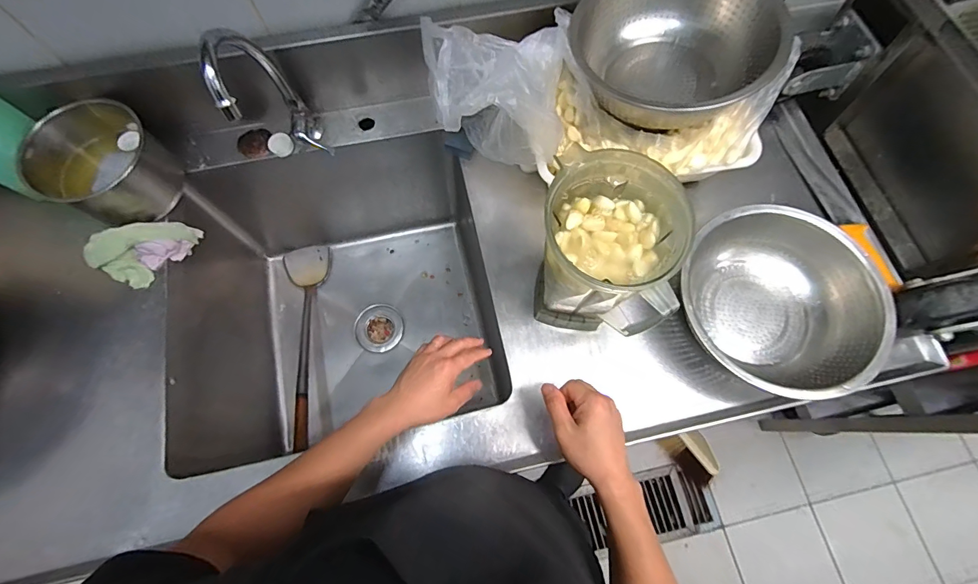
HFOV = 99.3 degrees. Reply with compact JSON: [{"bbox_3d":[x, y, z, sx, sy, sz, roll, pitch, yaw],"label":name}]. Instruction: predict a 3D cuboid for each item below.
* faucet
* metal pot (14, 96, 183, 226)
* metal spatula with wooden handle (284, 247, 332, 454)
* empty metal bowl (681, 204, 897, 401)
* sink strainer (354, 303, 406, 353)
[{"bbox_3d":[-0.310,-0.282,0.608,0.078,0.329,0.121,-6,98,-3],"label":"faucet"},{"bbox_3d":[-0.608,-0.197,0.664,0.160,0.125,0.165,0,71,-1],"label":"metal pot"},{"bbox_3d":[-0.416,0.100,0.941,0.111,0.064,0.503,-10,52,-5],"label":"metal spatula with wooden handle"},{"bbox_3d":[0.415,0.007,0.627,0.265,0.108,0.258,0,71,-1],"label":"empty metal bowl"},{"bbox_3d":[-0.268,0.091,1.027,0.115,0.026,0.116,0,71,-1],"label":"sink strainer"}]

